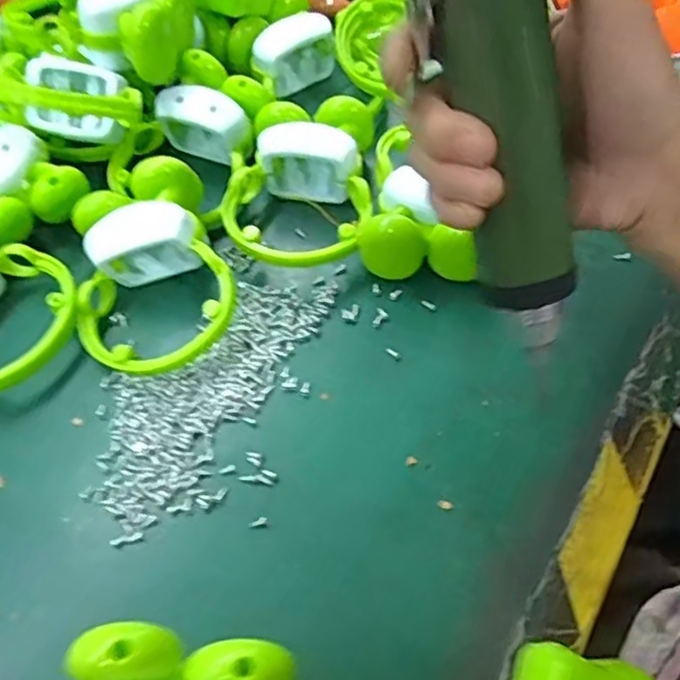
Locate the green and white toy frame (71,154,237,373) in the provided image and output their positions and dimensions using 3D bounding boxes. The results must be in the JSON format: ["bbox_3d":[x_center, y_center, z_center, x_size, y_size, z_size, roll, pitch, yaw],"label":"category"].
[{"bbox_3d":[-0.118,-0.043,0.402,0.093,0.061,0.117,-17,58,-8],"label":"green and white toy frame"}]

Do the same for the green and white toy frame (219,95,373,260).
[{"bbox_3d":[-0.025,-0.103,0.449,0.103,0.054,0.121,0,57,3],"label":"green and white toy frame"}]

